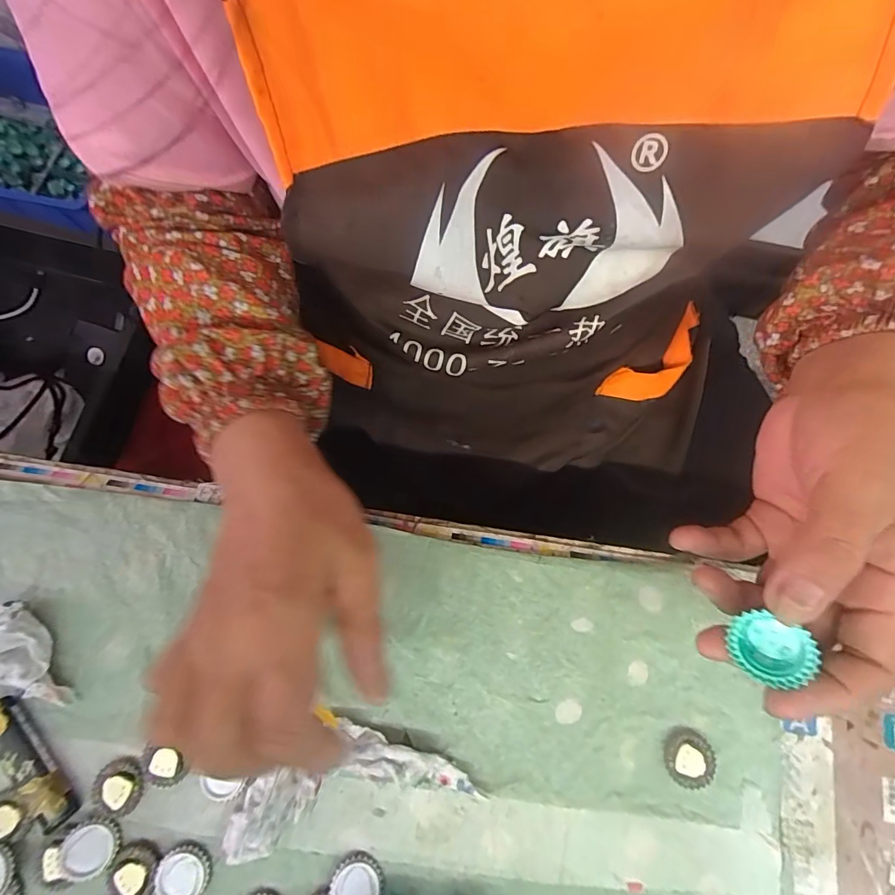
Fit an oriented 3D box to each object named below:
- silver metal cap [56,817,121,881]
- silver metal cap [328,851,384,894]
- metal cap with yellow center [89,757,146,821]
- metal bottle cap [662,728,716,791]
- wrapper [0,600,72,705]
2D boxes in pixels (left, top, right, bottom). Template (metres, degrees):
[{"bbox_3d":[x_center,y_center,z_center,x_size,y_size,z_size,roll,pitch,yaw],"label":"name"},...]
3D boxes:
[{"bbox_3d":[-0.199,0.223,0.257,0.027,0.008,0.026,0,76,-2],"label":"silver metal cap"},{"bbox_3d":[-0.051,0.244,0.256,0.028,0.009,0.029,0,76,0],"label":"silver metal cap"},{"bbox_3d":[-0.190,0.197,0.266,0.028,0.004,0.031,14,76,3],"label":"metal cap with yellow center"},{"bbox_3d":[0.142,0.183,0.272,0.028,0.006,0.030,0,76,0],"label":"metal bottle cap"},{"bbox_3d":[-0.249,0.125,0.275,0.029,0.023,0.067,-39,80,-10],"label":"wrapper"}]

